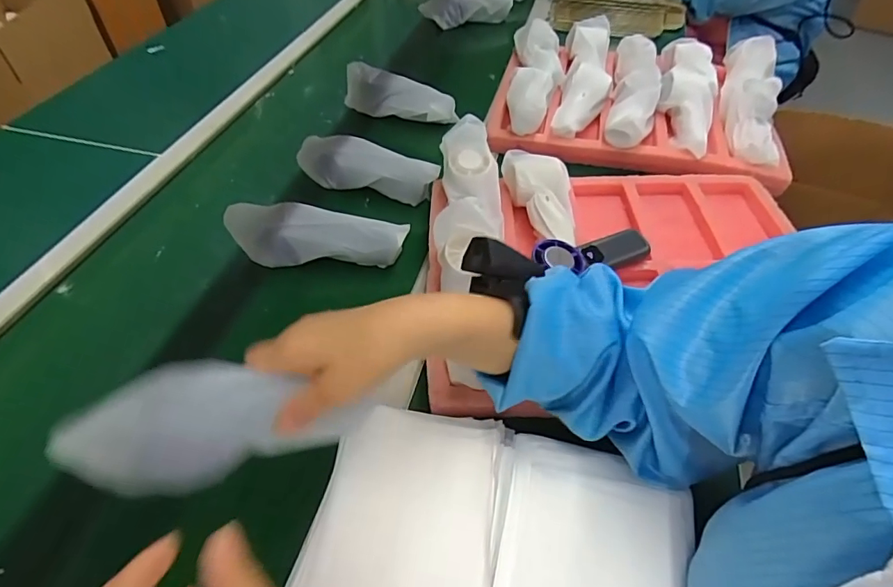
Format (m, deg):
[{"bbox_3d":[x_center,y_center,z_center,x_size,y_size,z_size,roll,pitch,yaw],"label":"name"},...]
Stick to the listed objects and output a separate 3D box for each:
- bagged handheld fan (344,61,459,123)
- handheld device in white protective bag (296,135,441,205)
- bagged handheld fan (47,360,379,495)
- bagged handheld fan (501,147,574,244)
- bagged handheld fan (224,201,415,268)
[{"bbox_3d":[-0.077,-0.319,0.786,0.181,0.063,0.046,12,50,9],"label":"bagged handheld fan"},{"bbox_3d":[-0.107,-0.169,0.658,0.177,0.053,0.053,19,51,15],"label":"handheld device in white protective bag"},{"bbox_3d":[-0.140,0.081,0.320,0.176,0.054,0.061,1,46,-25],"label":"bagged handheld fan"},{"bbox_3d":[0.113,-0.121,0.594,0.075,0.043,0.156,-1,49,-2],"label":"bagged handheld fan"},{"bbox_3d":[-0.150,-0.063,0.571,0.210,0.058,0.061,7,49,5],"label":"bagged handheld fan"}]

